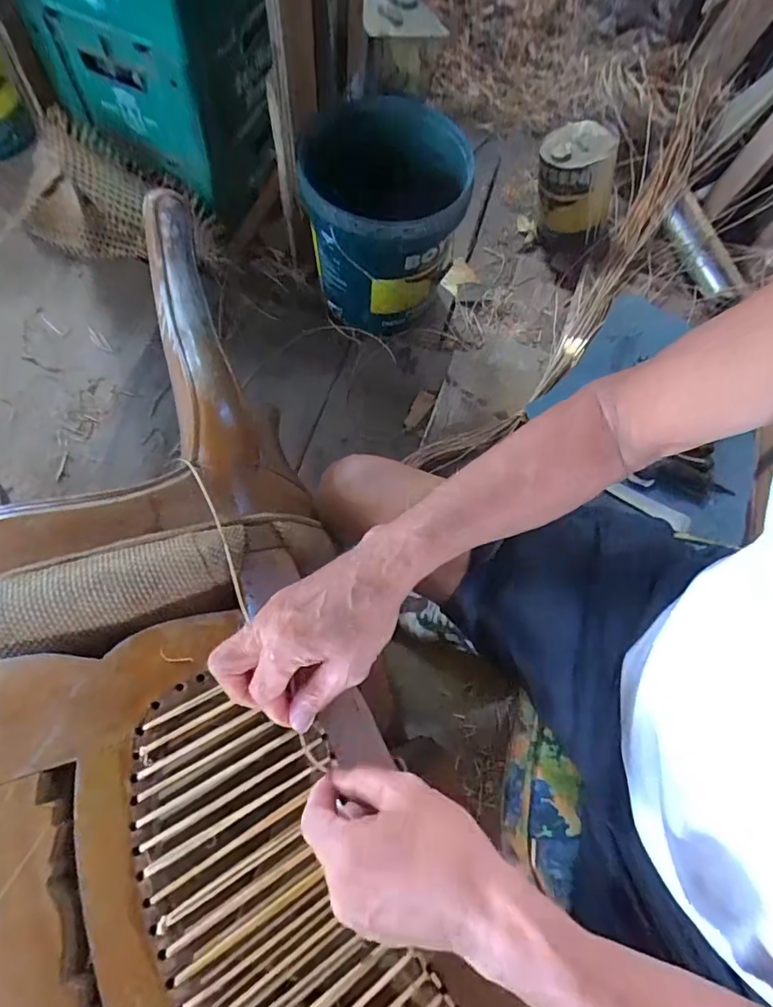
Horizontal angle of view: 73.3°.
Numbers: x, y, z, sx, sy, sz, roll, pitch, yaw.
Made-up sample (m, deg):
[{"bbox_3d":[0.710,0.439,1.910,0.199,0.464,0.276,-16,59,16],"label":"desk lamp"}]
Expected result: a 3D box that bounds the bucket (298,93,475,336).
[{"bbox_3d":[-0.006,-0.557,1.033,0.307,0.334,0.337,3,71,0],"label":"bucket"}]

